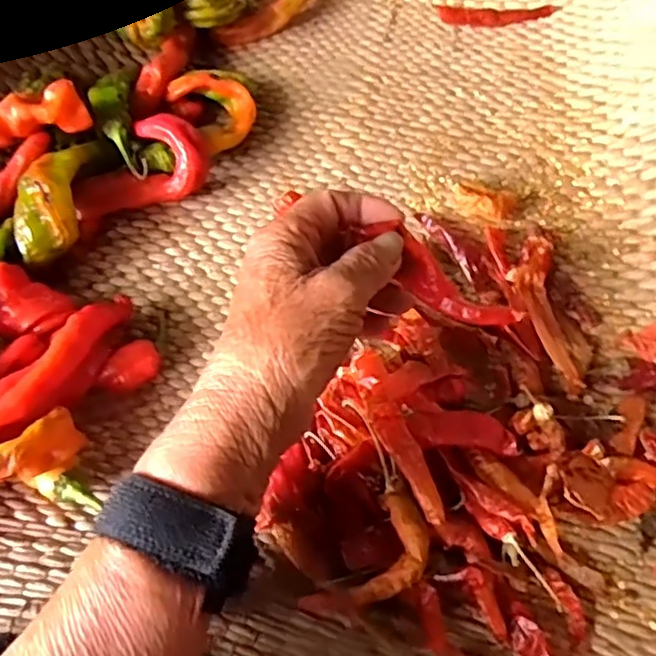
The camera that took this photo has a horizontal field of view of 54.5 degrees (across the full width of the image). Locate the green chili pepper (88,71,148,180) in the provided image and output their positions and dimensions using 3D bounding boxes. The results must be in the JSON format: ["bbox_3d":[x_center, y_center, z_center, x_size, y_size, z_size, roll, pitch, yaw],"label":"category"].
[{"bbox_3d":[-0.146,-0.143,0.442,0.029,0.023,0.100,-14,62,-6],"label":"green chili pepper"}]

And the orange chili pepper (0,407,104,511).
[{"bbox_3d":[-0.151,0.070,0.321,0.057,0.037,0.038,-33,65,-15],"label":"orange chili pepper"}]

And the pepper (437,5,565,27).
[{"bbox_3d":[0.147,-0.272,0.552,0.102,0.005,0.026,5,62,5],"label":"pepper"}]

